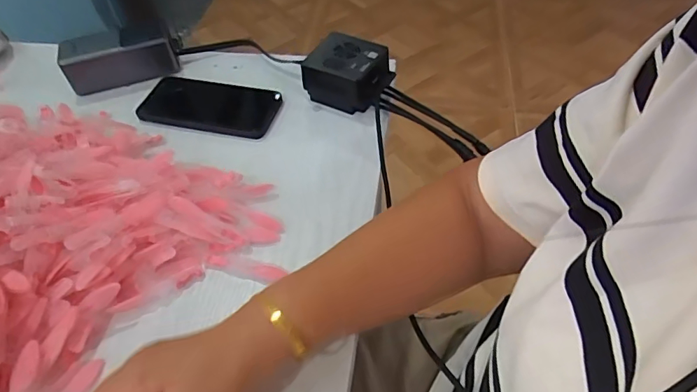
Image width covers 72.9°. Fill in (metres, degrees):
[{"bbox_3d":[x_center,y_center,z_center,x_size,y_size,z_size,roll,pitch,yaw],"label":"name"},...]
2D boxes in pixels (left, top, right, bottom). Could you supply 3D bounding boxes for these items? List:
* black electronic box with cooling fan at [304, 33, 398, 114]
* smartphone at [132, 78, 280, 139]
[{"bbox_3d":[0.000,-0.139,0.537,0.088,0.049,0.077,30,57,24],"label":"black electronic box with cooling fan"},{"bbox_3d":[-0.161,-0.102,0.543,0.156,0.014,0.079,11,44,13],"label":"smartphone"}]

